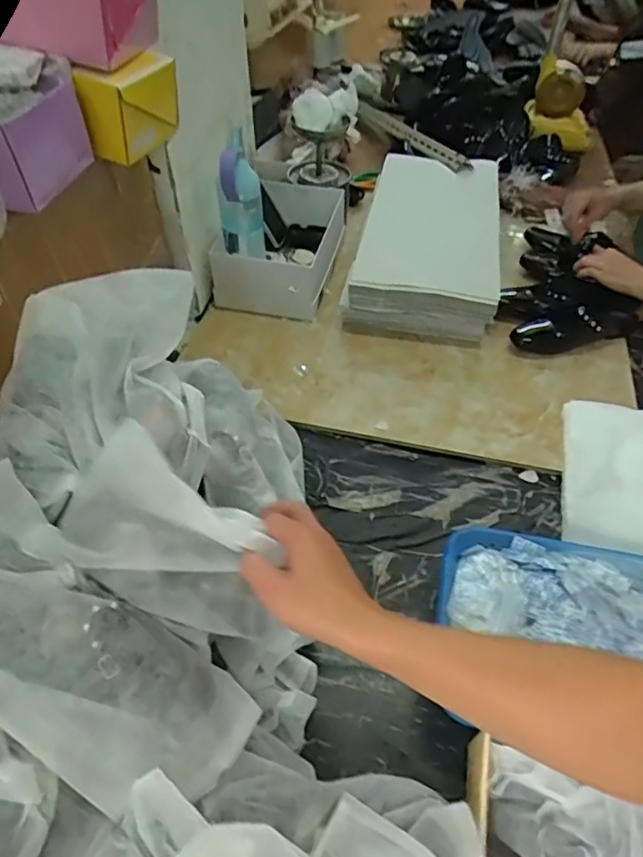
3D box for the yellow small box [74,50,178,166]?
[{"bbox_3d":[-0.239,-0.413,0.730,0.068,0.102,0.127,20,51,16],"label":"yellow small box"}]

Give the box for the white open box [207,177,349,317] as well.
[{"bbox_3d":[-0.075,-0.388,1.181,0.191,0.111,0.349,12,50,9],"label":"white open box"}]

